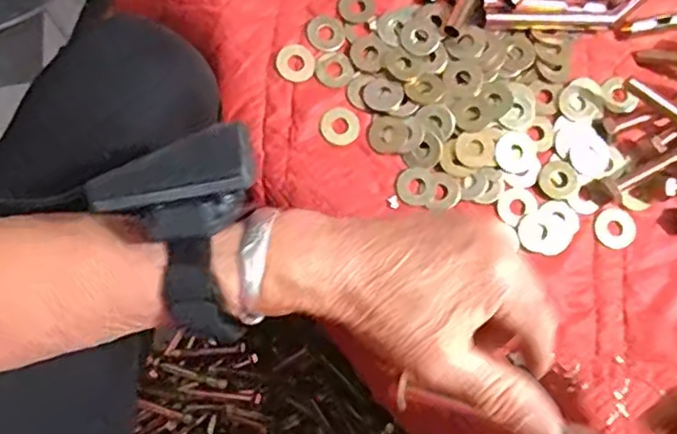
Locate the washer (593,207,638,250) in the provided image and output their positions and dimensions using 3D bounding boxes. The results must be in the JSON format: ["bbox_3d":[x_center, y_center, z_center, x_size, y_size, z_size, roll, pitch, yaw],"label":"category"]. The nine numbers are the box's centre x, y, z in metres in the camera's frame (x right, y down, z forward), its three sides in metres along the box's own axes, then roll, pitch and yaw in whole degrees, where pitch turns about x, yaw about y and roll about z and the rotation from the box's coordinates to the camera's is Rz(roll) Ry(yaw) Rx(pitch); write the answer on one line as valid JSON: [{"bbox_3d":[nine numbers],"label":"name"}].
[{"bbox_3d":[0.172,0.007,0.388,0.026,0.004,0.025,0,78,-2],"label":"washer"}]

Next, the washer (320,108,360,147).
[{"bbox_3d":[0.001,-0.057,0.393,0.024,0.004,0.024,0,78,-2],"label":"washer"}]

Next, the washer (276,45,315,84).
[{"bbox_3d":[-0.028,-0.098,0.401,0.023,0.004,0.025,0,78,-2],"label":"washer"}]

